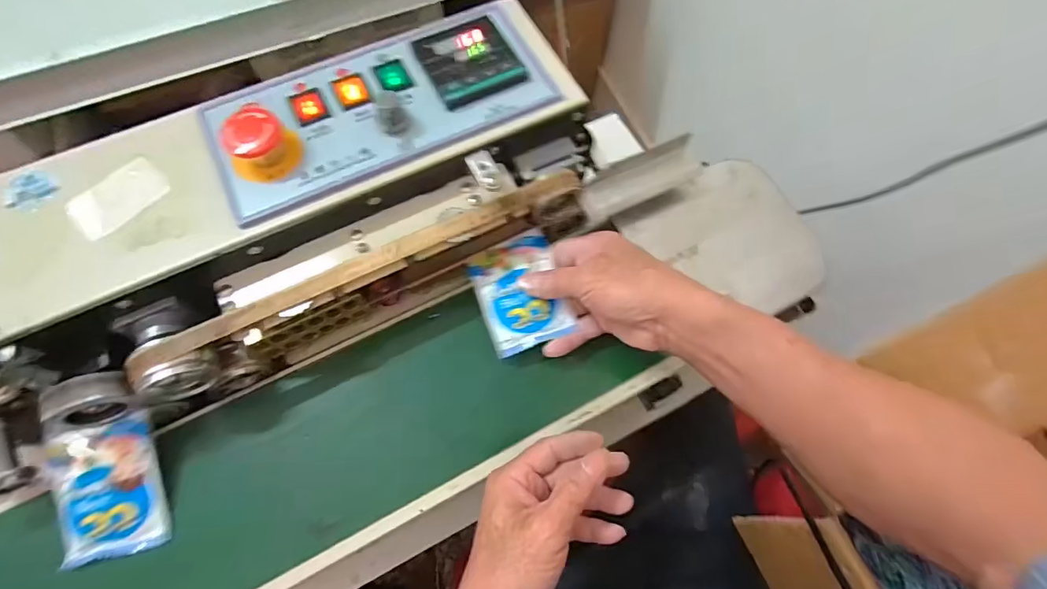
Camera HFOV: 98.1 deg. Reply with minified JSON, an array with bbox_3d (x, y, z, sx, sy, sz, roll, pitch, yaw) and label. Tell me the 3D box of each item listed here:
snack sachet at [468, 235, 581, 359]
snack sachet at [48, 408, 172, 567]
[{"bbox_3d":[-0.002,-0.001,0.380,0.070,0.013,0.090,-18,71,-9],"label":"snack sachet"},{"bbox_3d":[-0.299,0.140,0.327,0.066,0.008,0.095,-14,89,-12],"label":"snack sachet"}]

